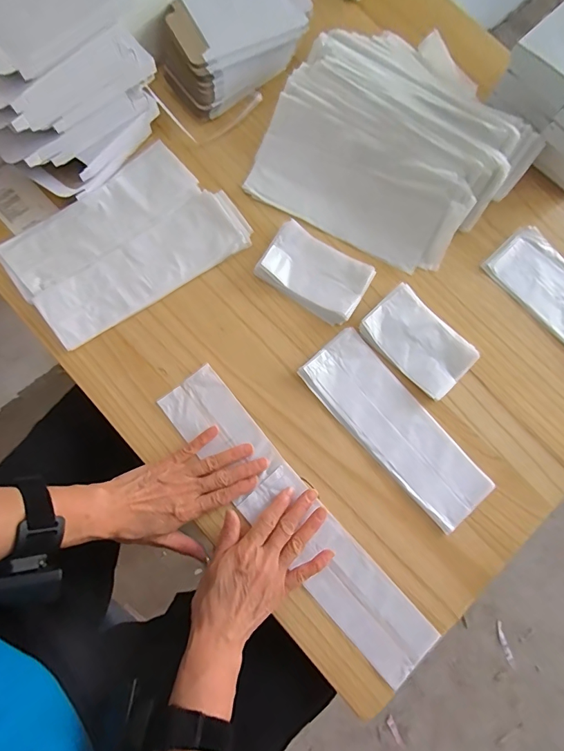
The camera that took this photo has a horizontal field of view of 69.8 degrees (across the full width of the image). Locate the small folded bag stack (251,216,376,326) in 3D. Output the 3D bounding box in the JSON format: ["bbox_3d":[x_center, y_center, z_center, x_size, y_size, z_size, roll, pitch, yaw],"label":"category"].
[{"bbox_3d":[0.042,-0.127,0.497,0.127,0.015,0.085,32,80,5],"label":"small folded bag stack"}]

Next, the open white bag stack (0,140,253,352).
[{"bbox_3d":[-0.195,-0.166,0.503,0.263,0.011,0.175,-38,82,-8],"label":"open white bag stack"}]

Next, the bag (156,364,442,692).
[{"bbox_3d":[0.010,0.156,0.447,0.074,0.011,0.387,-40,82,-8],"label":"bag"}]

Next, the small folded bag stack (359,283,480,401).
[{"bbox_3d":[0.165,-0.041,0.490,0.079,0.016,0.130,-44,83,-9],"label":"small folded bag stack"}]

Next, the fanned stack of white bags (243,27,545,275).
[{"bbox_3d":[0.151,-0.307,0.513,0.298,0.070,0.290,29,80,4],"label":"fanned stack of white bags"}]

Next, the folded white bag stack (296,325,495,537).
[{"bbox_3d":[0.132,0.059,0.471,0.087,0.007,0.245,-41,83,-8],"label":"folded white bag stack"}]

